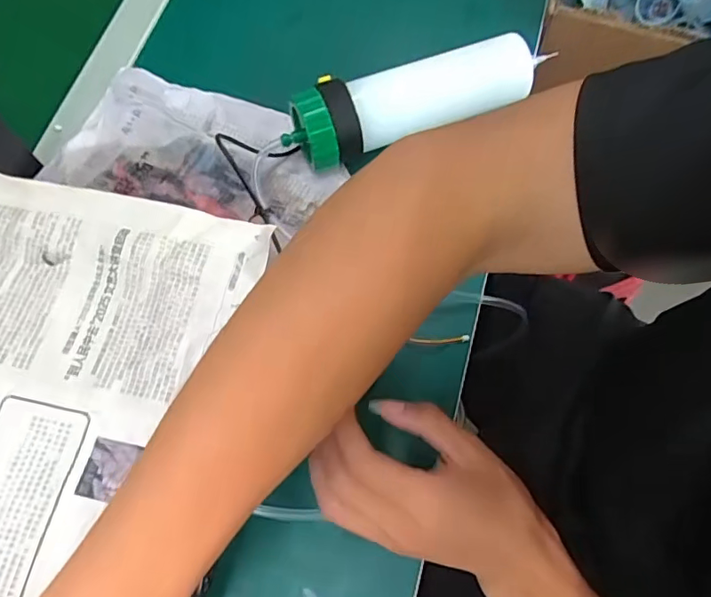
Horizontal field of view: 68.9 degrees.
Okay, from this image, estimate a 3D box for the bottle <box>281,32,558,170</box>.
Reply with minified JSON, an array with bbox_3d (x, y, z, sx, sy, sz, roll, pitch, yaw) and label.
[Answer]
[{"bbox_3d":[0.049,-0.164,0.417,0.225,0.058,0.055,-26,70,-8],"label":"bottle"}]

